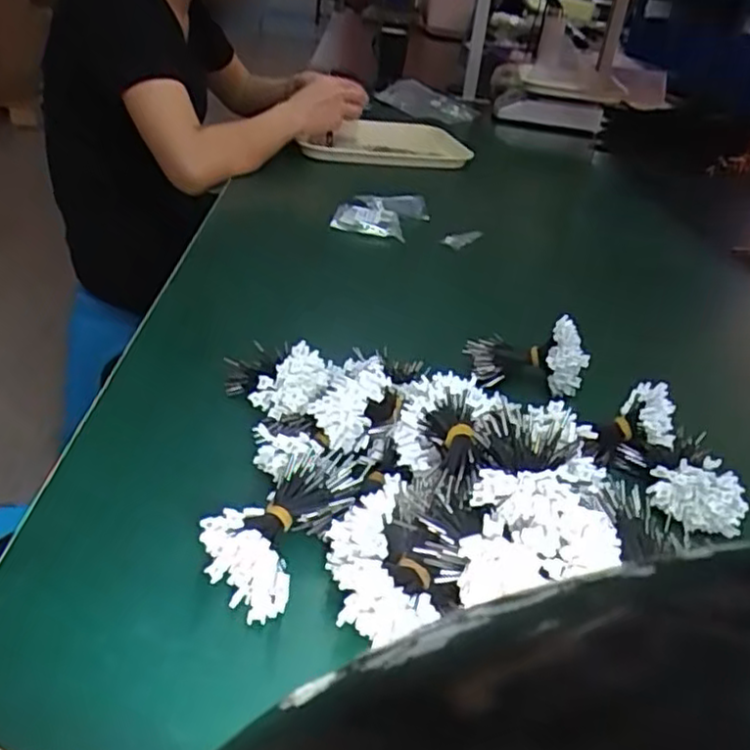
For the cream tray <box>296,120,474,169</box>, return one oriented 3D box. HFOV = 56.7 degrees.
[{"bbox_3d":[0.009,-0.411,1.221,0.281,0.034,0.249,-1,32,-14],"label":"cream tray"}]

